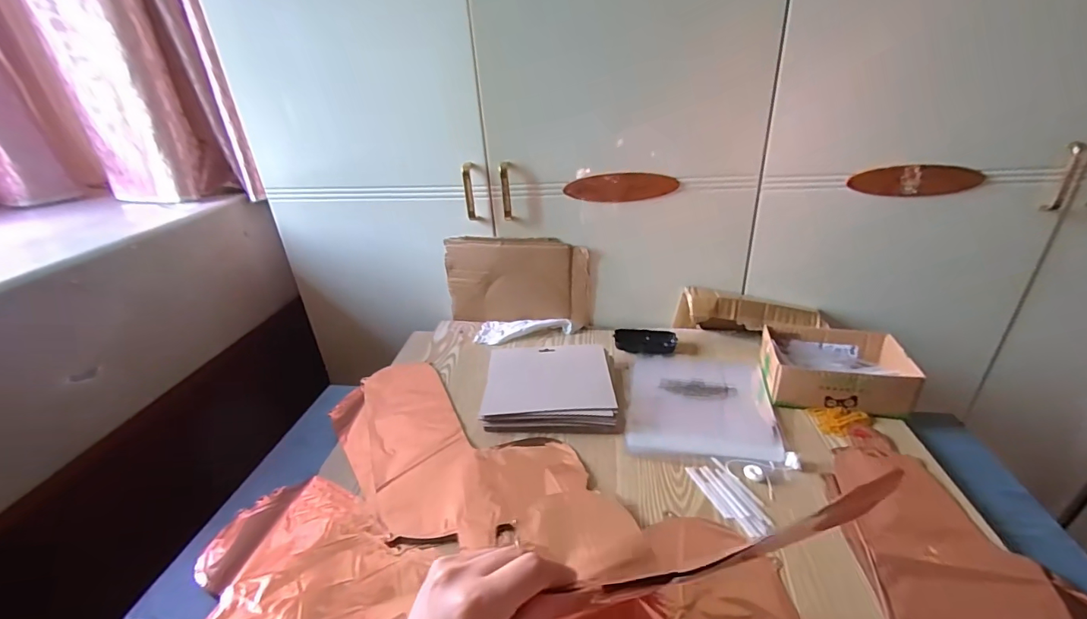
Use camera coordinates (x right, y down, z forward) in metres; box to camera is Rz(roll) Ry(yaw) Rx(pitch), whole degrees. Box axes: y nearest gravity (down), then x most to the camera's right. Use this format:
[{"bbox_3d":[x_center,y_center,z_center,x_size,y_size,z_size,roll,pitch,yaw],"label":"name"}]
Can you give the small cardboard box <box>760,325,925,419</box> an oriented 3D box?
[{"bbox_3d":[0.434,0.085,0.700,0.181,0.063,0.140,5,30,15],"label":"small cardboard box"}]

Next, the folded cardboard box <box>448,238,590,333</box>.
[{"bbox_3d":[-0.050,-0.053,0.893,0.271,0.166,0.036,4,30,14],"label":"folded cardboard box"}]

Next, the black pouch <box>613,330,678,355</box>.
[{"bbox_3d":[0.183,0.056,0.831,0.108,0.023,0.052,-3,29,1],"label":"black pouch"}]

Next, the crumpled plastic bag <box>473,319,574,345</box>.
[{"bbox_3d":[-0.040,0.039,0.885,0.180,0.025,0.068,2,29,10],"label":"crumpled plastic bag"}]

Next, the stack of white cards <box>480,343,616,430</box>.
[{"bbox_3d":[0.010,0.114,0.722,0.200,0.036,0.173,0,29,6],"label":"stack of white cards"}]

